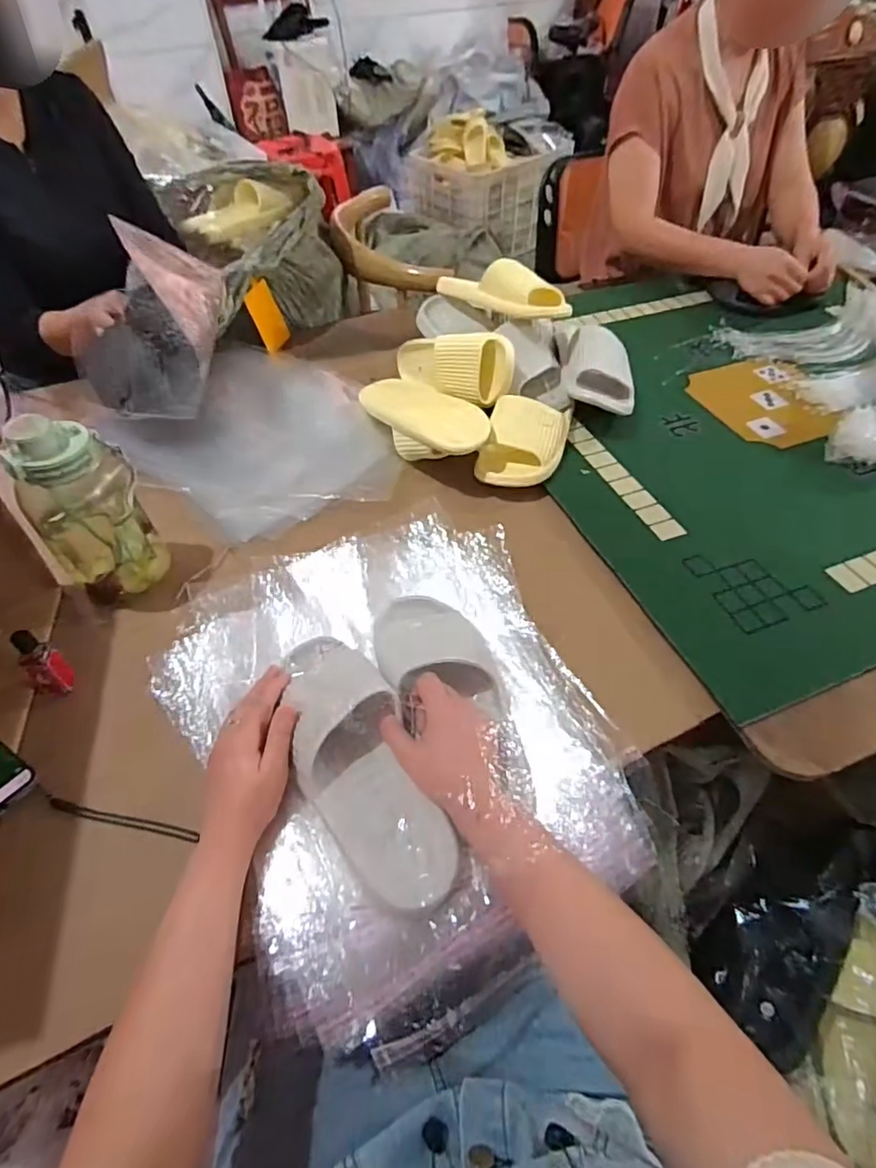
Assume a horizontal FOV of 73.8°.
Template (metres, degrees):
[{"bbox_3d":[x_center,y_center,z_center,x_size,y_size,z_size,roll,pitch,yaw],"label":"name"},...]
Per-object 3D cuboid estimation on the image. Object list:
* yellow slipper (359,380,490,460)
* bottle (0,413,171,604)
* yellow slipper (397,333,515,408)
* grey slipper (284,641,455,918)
[{"bbox_3d":[-0.022,-0.240,0.834,0.104,0.056,0.241,-28,55,-19],"label":"yellow slipper"},{"bbox_3d":[-0.377,-0.081,0.631,0.102,0.212,0.085,-36,58,-24],"label":"bottle"},{"bbox_3d":[0.008,-0.327,0.886,0.071,0.095,0.224,-33,35,-26],"label":"yellow slipper"},{"bbox_3d":[-0.075,0.153,0.525,0.096,0.070,0.267,-21,62,-18],"label":"grey slipper"}]

